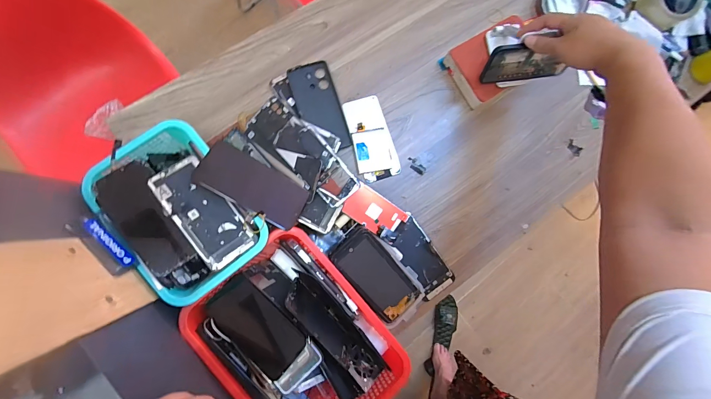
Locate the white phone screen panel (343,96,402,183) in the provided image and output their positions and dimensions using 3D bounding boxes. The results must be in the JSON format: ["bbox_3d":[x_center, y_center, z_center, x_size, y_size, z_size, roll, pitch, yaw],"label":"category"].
[{"bbox_3d":[0.027,-0.113,0.600,0.072,0.010,0.154,-18,88,-8],"label":"white phone screen panel"}]

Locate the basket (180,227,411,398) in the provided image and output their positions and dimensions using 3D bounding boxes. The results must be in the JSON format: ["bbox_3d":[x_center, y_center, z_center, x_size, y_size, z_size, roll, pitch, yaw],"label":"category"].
[{"bbox_3d":[-0.081,0.214,0.493,0.219,0.083,0.284,-40,91,-8],"label":"basket"}]

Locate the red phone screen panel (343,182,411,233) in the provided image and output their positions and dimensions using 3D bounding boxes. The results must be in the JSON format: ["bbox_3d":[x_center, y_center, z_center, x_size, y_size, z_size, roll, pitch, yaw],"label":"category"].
[{"bbox_3d":[0.034,0.022,0.558,0.100,0.006,0.060,34,82,-3],"label":"red phone screen panel"}]

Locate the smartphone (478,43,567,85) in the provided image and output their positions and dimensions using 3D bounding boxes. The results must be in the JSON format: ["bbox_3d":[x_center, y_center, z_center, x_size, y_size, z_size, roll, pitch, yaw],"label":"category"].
[{"bbox_3d":[0.293,-0.232,0.556,0.151,0.071,0.012,-7,58,-8],"label":"smartphone"}]

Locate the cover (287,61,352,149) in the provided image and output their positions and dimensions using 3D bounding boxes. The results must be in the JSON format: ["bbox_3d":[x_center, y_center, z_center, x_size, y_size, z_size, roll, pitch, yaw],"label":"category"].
[{"bbox_3d":[-0.065,-0.168,0.588,0.074,0.012,0.162,-18,88,-8],"label":"cover"}]

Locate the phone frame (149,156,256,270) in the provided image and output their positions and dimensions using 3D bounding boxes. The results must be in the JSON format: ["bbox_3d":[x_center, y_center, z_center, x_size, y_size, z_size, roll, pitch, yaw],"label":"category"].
[{"bbox_3d":[-0.213,0.019,0.449,0.069,0.005,0.148,-37,95,-19],"label":"phone frame"}]

